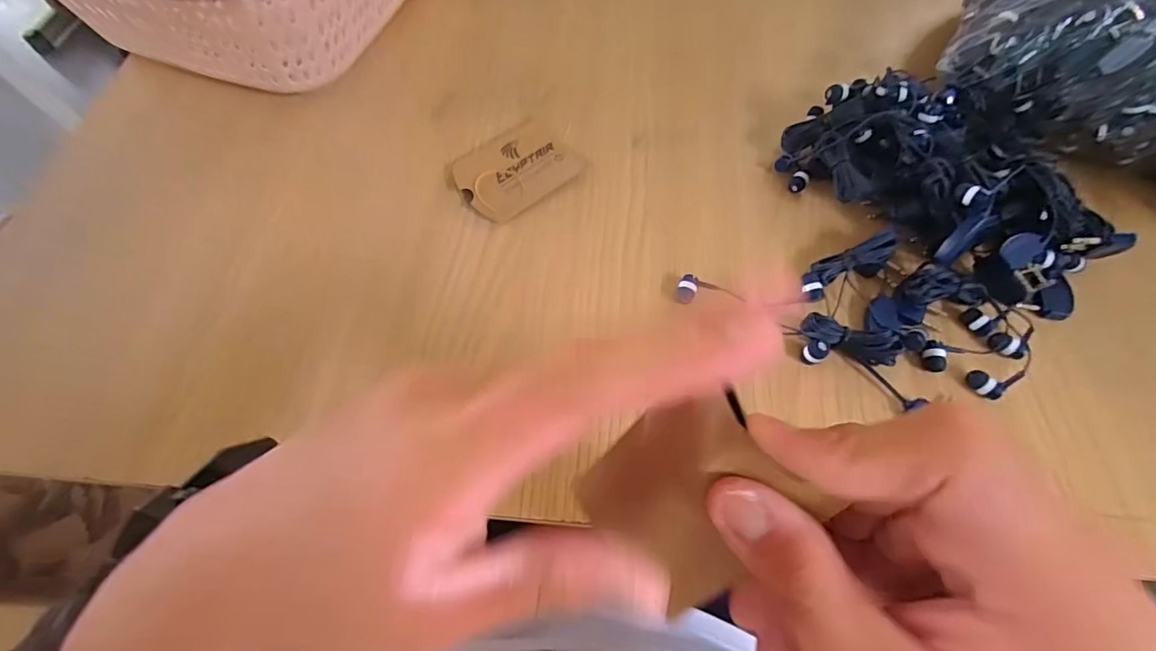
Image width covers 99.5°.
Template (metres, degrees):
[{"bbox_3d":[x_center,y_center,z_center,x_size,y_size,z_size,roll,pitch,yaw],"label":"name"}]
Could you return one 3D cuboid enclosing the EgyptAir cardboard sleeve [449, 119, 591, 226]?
[{"bbox_3d":[-0.046,-0.113,0.349,0.082,0.015,0.061,-38,72,-18],"label":"EgyptAir cardboard sleeve"}]

